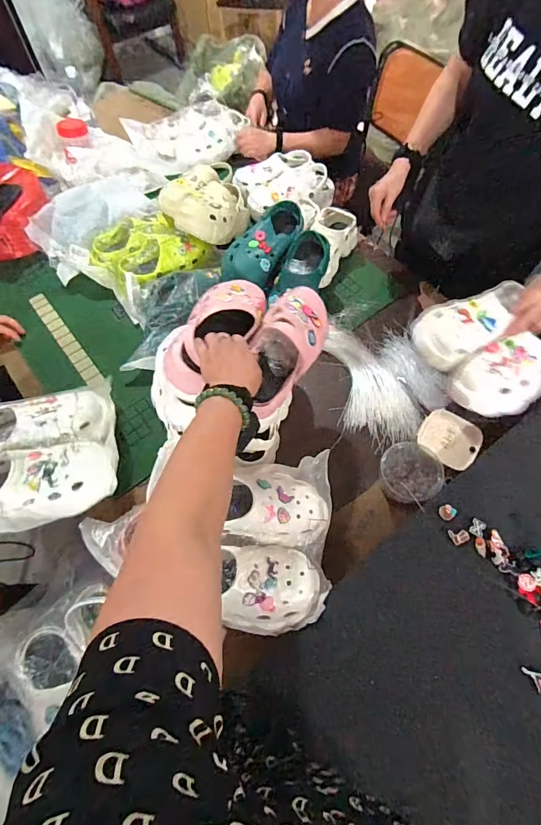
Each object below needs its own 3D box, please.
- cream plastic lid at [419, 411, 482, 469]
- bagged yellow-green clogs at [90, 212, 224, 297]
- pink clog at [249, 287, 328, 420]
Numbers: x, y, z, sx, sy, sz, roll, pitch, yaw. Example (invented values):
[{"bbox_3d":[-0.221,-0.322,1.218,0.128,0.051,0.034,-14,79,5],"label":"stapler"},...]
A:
[{"bbox_3d":[0.356,0.051,0.796,0.110,0.017,0.112,35,69,19],"label":"cream plastic lid"},{"bbox_3d":[-0.285,-0.397,1.014,0.232,0.090,0.255,41,71,21],"label":"bagged yellow-green clogs"},{"bbox_3d":[0.027,-0.107,0.653,0.099,0.113,0.245,16,69,11],"label":"pink clog"}]

